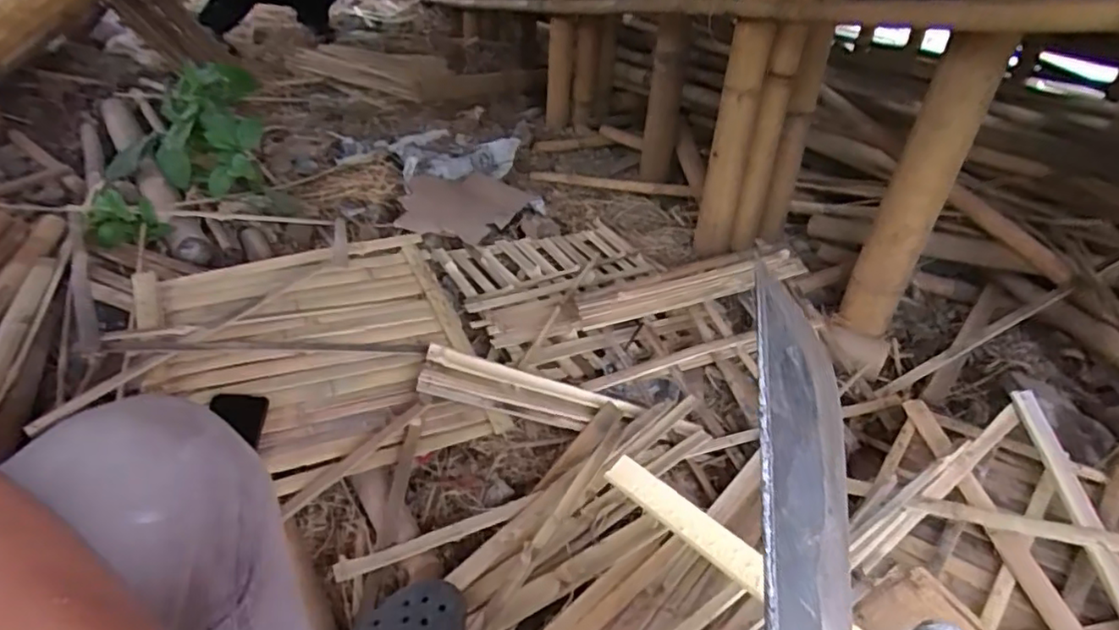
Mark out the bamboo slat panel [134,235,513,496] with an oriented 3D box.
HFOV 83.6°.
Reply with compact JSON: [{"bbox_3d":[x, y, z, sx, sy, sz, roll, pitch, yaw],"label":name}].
[{"bbox_3d":[-0.404,0.053,1.052,0.480,0.034,0.481,-10,50,-29],"label":"bamboo slat panel"}]

